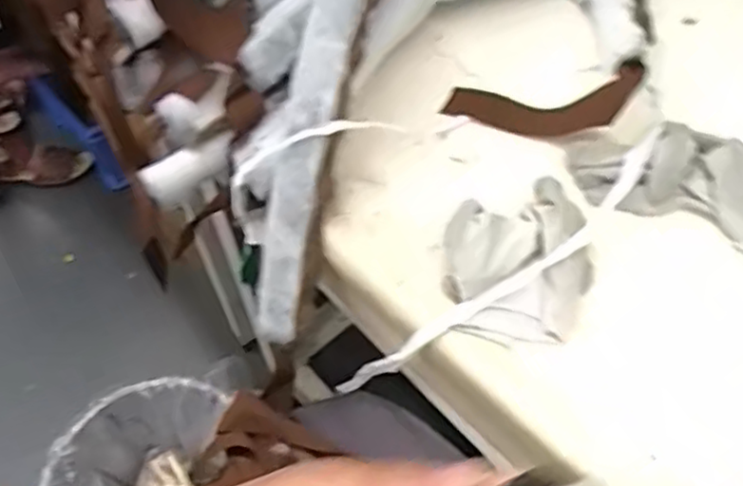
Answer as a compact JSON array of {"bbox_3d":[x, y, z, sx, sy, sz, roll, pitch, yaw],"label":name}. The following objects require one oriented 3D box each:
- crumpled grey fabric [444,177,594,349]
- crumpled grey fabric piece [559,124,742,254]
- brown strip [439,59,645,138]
[{"bbox_3d":[0.086,0.002,0.422,0.087,0.034,0.112,-7,54,-1],"label":"crumpled grey fabric"},{"bbox_3d":[0.193,-0.042,0.455,0.132,0.021,0.079,11,55,12],"label":"crumpled grey fabric piece"},{"bbox_3d":[0.119,-0.100,0.504,0.135,0.022,0.048,2,52,26],"label":"brown strip"}]

